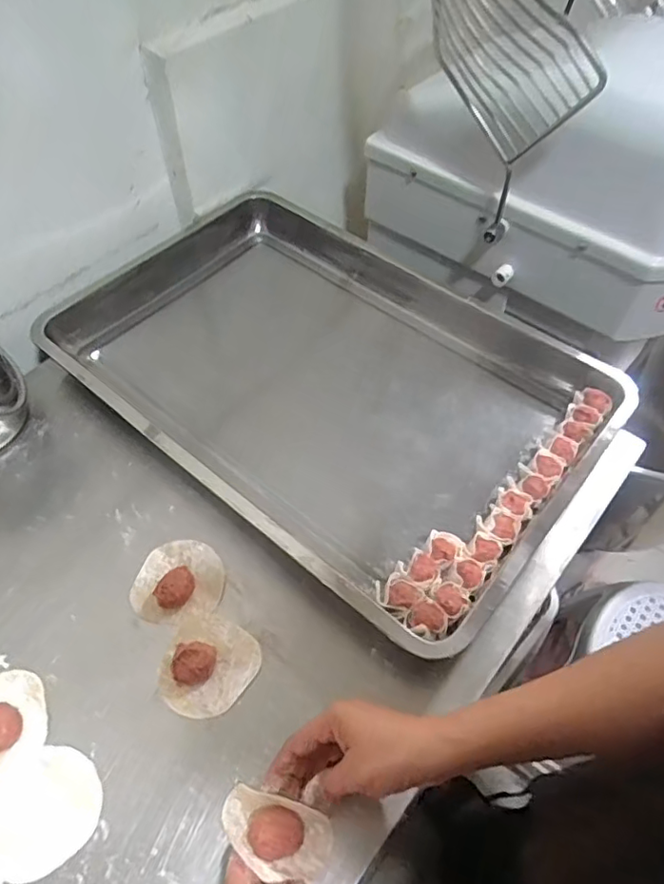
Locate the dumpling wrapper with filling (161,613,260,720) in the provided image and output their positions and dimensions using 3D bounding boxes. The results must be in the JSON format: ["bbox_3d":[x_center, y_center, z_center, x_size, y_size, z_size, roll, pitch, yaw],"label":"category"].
[{"bbox_3d":[-0.107,0.187,0.487,0.076,0.021,0.079,0,54,0],"label":"dumpling wrapper with filling"}]

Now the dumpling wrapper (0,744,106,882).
[{"bbox_3d":[-0.213,0.273,0.429,0.077,0.004,0.075,0,54,0],"label":"dumpling wrapper"}]

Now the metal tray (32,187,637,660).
[{"bbox_3d":[-0.018,-0.083,0.662,0.602,0.054,0.387,35,61,23],"label":"metal tray"}]

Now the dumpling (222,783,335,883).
[{"bbox_3d":[-0.041,0.281,0.413,0.081,0.025,0.044,13,54,9],"label":"dumpling"}]

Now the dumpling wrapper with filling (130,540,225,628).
[{"bbox_3d":[-0.142,0.125,0.529,0.080,0.023,0.080,8,54,5],"label":"dumpling wrapper with filling"}]

